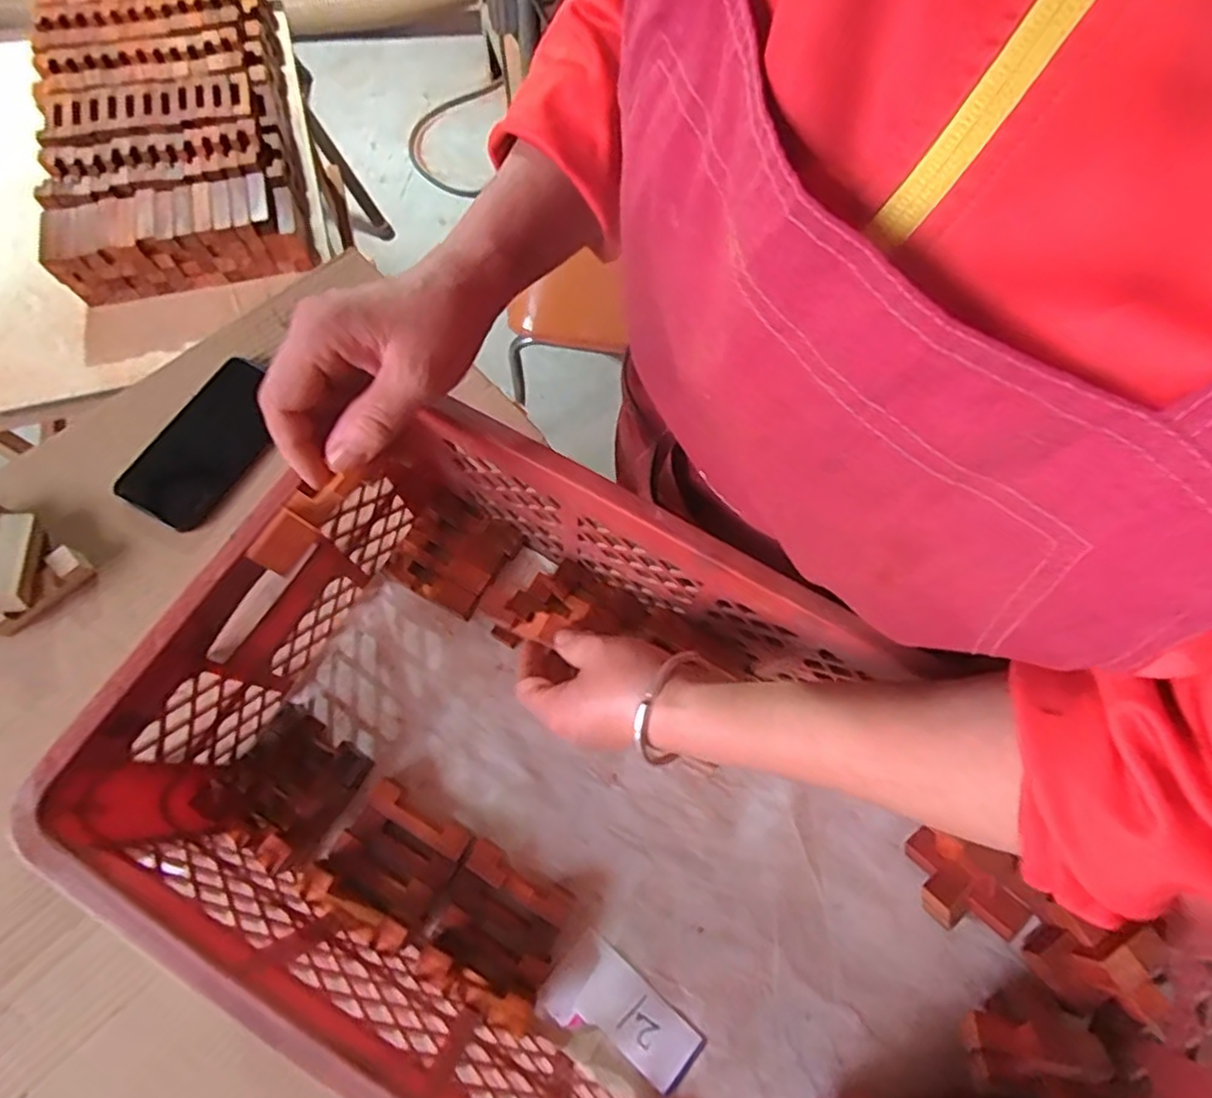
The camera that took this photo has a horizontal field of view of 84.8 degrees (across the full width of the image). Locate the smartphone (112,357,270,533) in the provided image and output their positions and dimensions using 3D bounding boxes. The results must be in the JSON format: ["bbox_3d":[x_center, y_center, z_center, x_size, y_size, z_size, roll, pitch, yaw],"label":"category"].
[{"bbox_3d":[-0.351,-0.094,0.589,0.081,0.011,0.156,28,71,8],"label":"smartphone"}]

